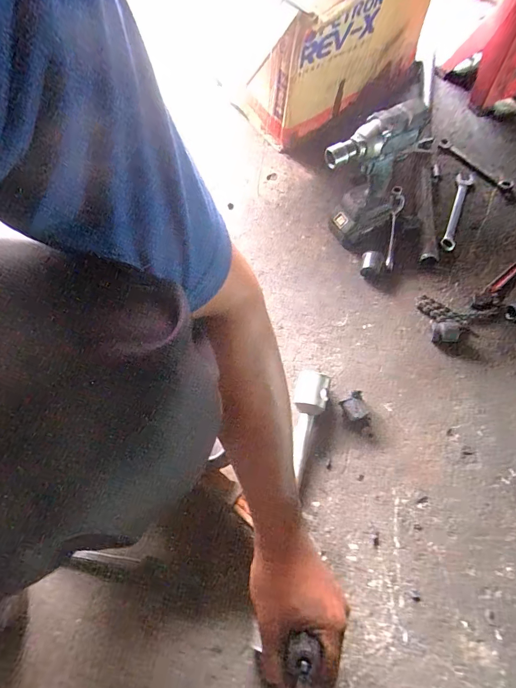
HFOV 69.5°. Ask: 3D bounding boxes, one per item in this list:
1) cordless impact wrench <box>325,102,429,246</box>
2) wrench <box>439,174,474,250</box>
[{"bbox_3d":[0.213,-0.307,0.726,0.183,0.254,0.072,-20,66,-6],"label":"cordless impact wrench"},{"bbox_3d":[0.446,-0.301,0.839,0.036,0.010,0.233,20,68,12],"label":"wrench"}]

